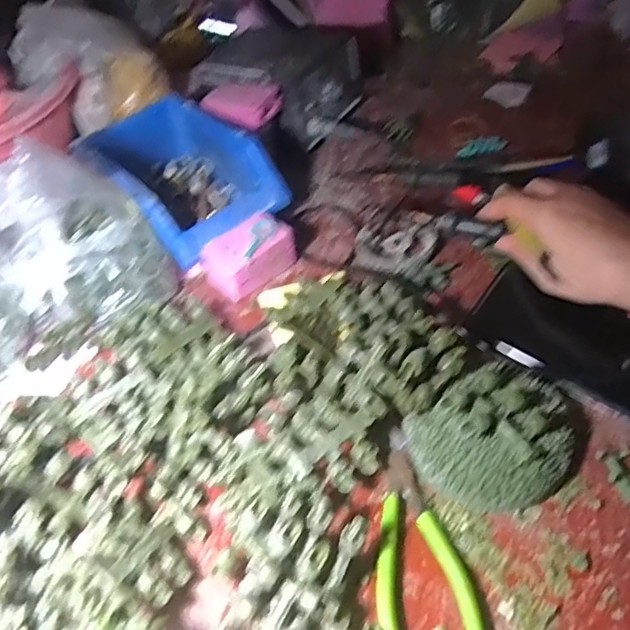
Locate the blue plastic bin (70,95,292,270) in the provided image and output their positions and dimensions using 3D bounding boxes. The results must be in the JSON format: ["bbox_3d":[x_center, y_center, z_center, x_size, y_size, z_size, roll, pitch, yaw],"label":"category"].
[{"bbox_3d":[-0.132,-0.134,0.570,0.128,0.073,0.188,-37,55,-24],"label":"blue plastic bin"}]

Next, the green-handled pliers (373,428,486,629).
[{"bbox_3d":[0.062,0.137,0.351,0.057,0.011,0.152,-5,49,2],"label":"green-handled pliers"}]

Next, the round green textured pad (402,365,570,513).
[{"bbox_3d":[0.120,0.075,0.384,0.106,0.038,0.087,-33,54,-21],"label":"round green textured pad"}]

